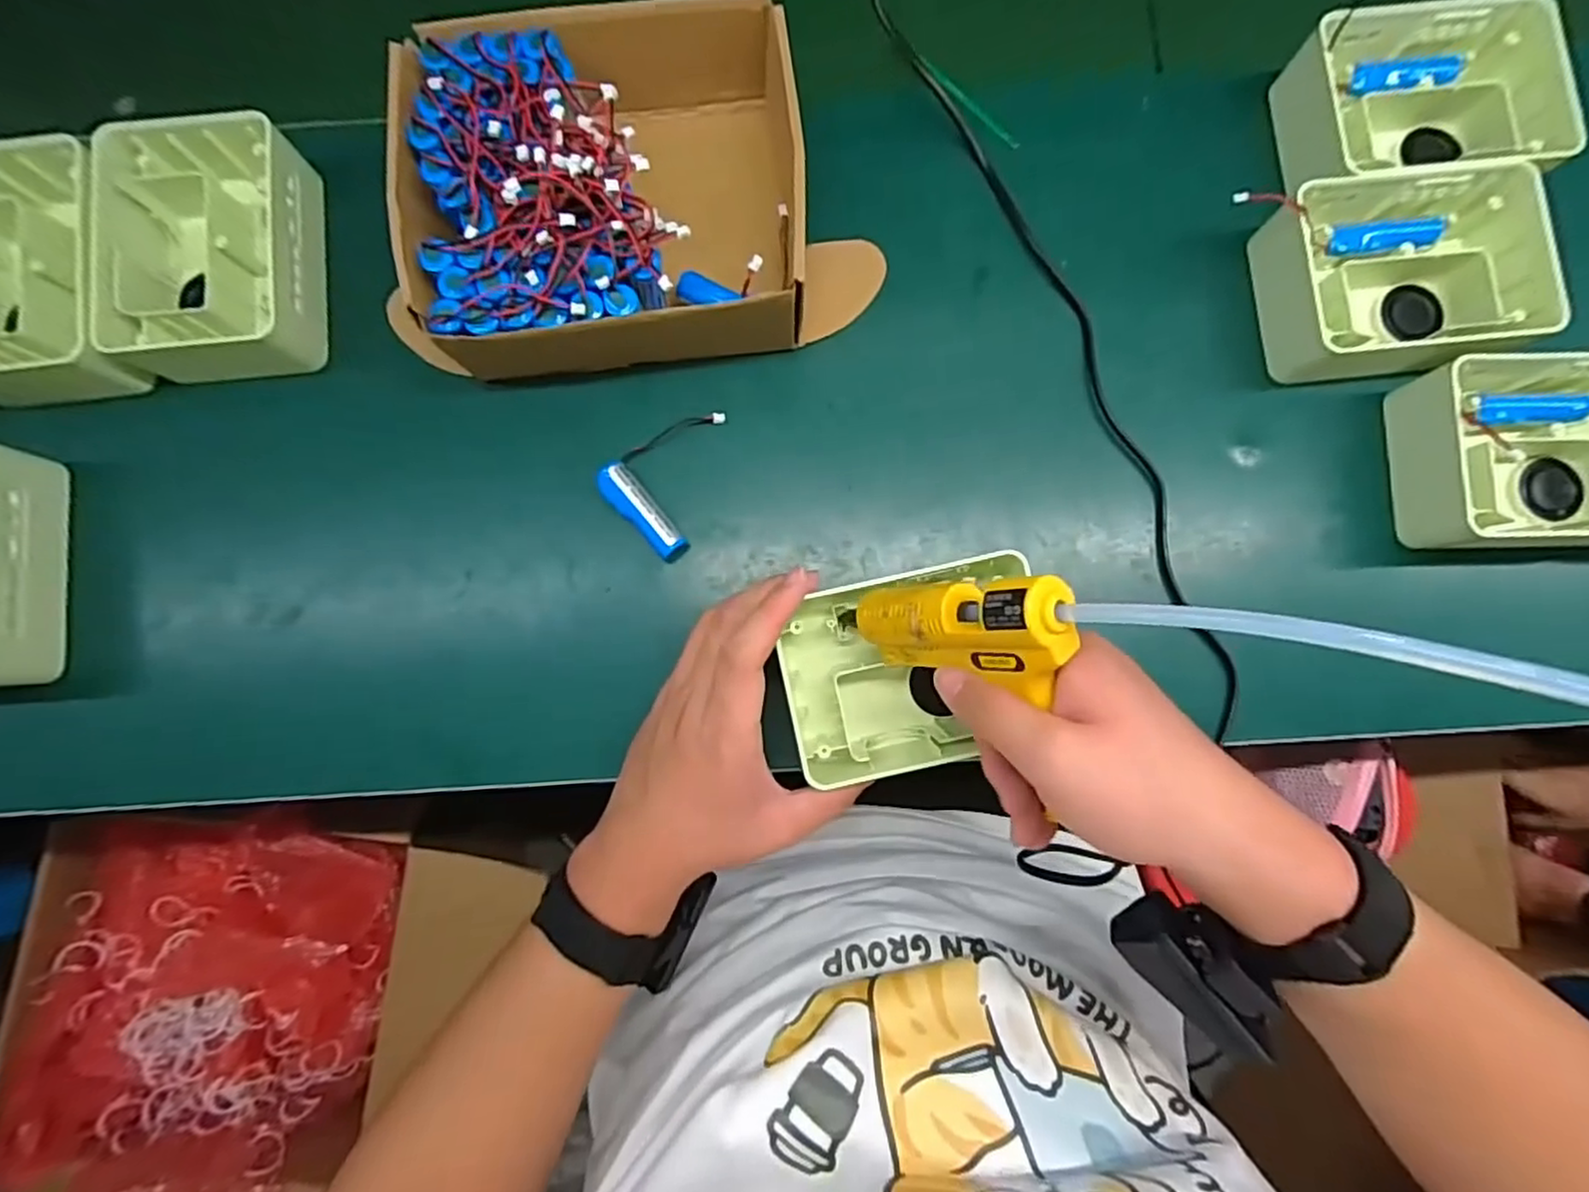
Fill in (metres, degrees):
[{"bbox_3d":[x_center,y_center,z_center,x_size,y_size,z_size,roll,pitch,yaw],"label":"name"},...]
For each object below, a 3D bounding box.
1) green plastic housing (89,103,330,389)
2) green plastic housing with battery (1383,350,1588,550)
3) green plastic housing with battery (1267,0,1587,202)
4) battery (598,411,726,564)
[{"bbox_3d":[-0.354,-0.209,0.417,0.114,0.044,0.148,0,85,0],"label":"green plastic housing"},{"bbox_3d":[0.442,-0.083,0.406,0.139,0.058,0.103,-2,82,1],"label":"green plastic housing with battery"},{"bbox_3d":[0.383,-0.304,0.424,0.158,0.045,0.112,-6,85,0],"label":"green plastic housing with battery"},{"bbox_3d":[-0.085,-0.074,0.416,0.061,0.018,0.096,14,82,3],"label":"battery"}]

